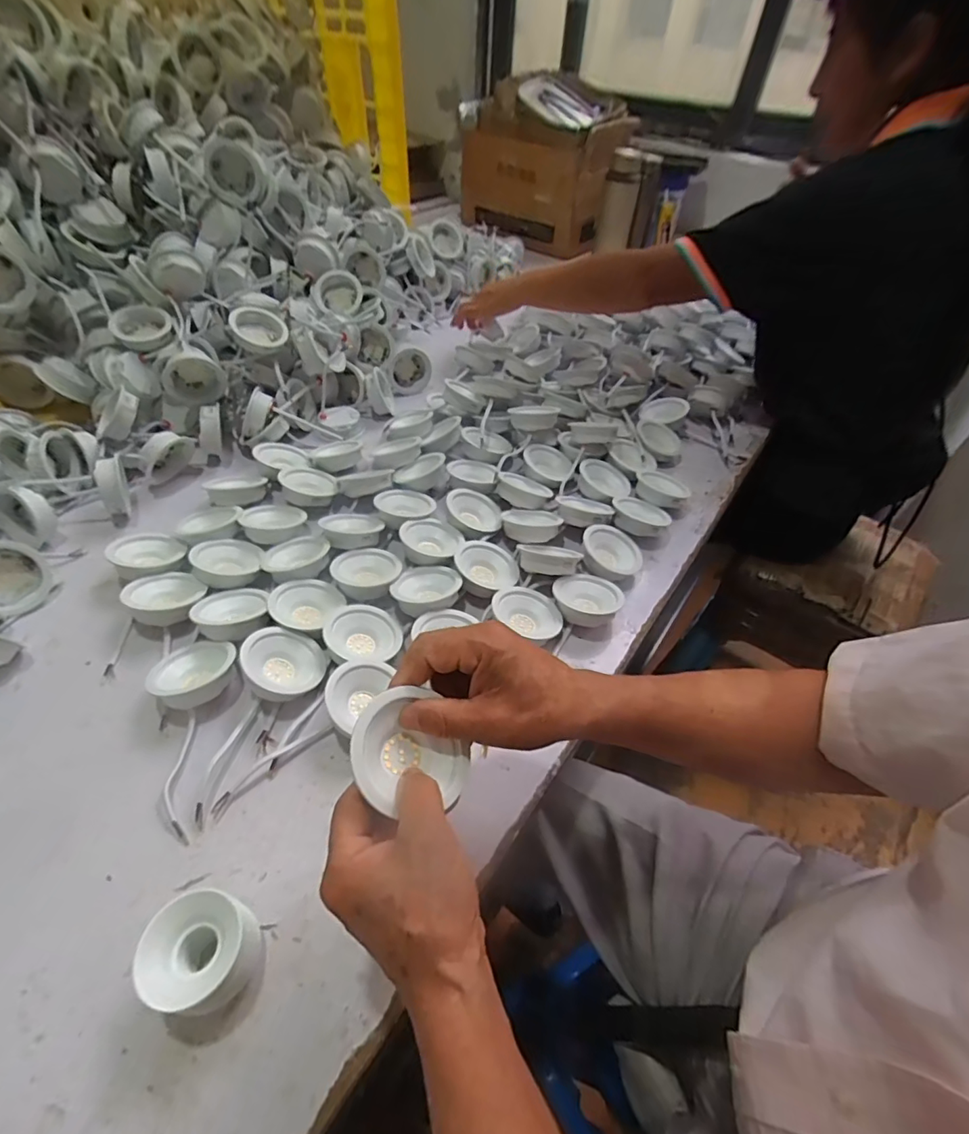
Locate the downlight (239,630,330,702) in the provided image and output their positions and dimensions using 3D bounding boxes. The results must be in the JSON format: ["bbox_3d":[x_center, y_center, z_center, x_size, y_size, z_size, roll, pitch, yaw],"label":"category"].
[{"bbox_3d":[-0.181,0.086,0.461,0.069,0.021,0.069,23,32,-15],"label":"downlight"}]

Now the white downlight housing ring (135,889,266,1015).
[{"bbox_3d":[-0.170,0.237,0.316,0.057,0.054,0.058,2,47,-2],"label":"white downlight housing ring"}]

